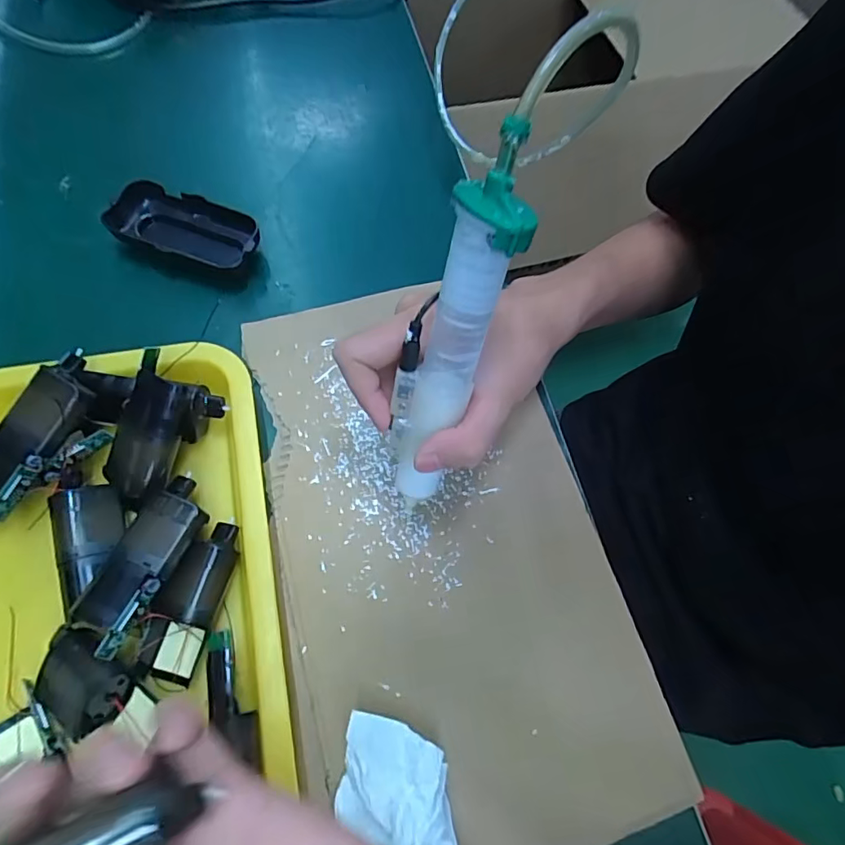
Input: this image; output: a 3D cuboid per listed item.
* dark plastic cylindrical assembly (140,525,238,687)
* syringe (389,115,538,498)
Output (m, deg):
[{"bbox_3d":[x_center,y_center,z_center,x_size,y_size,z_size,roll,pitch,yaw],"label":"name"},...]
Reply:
[{"bbox_3d":[-0.132,0.102,0.292,0.033,0.025,0.087,21,83,6],"label":"dark plastic cylindrical assembly"},{"bbox_3d":[0.012,-0.034,0.233,0.034,0.181,0.027,24,40,7],"label":"syringe"}]

